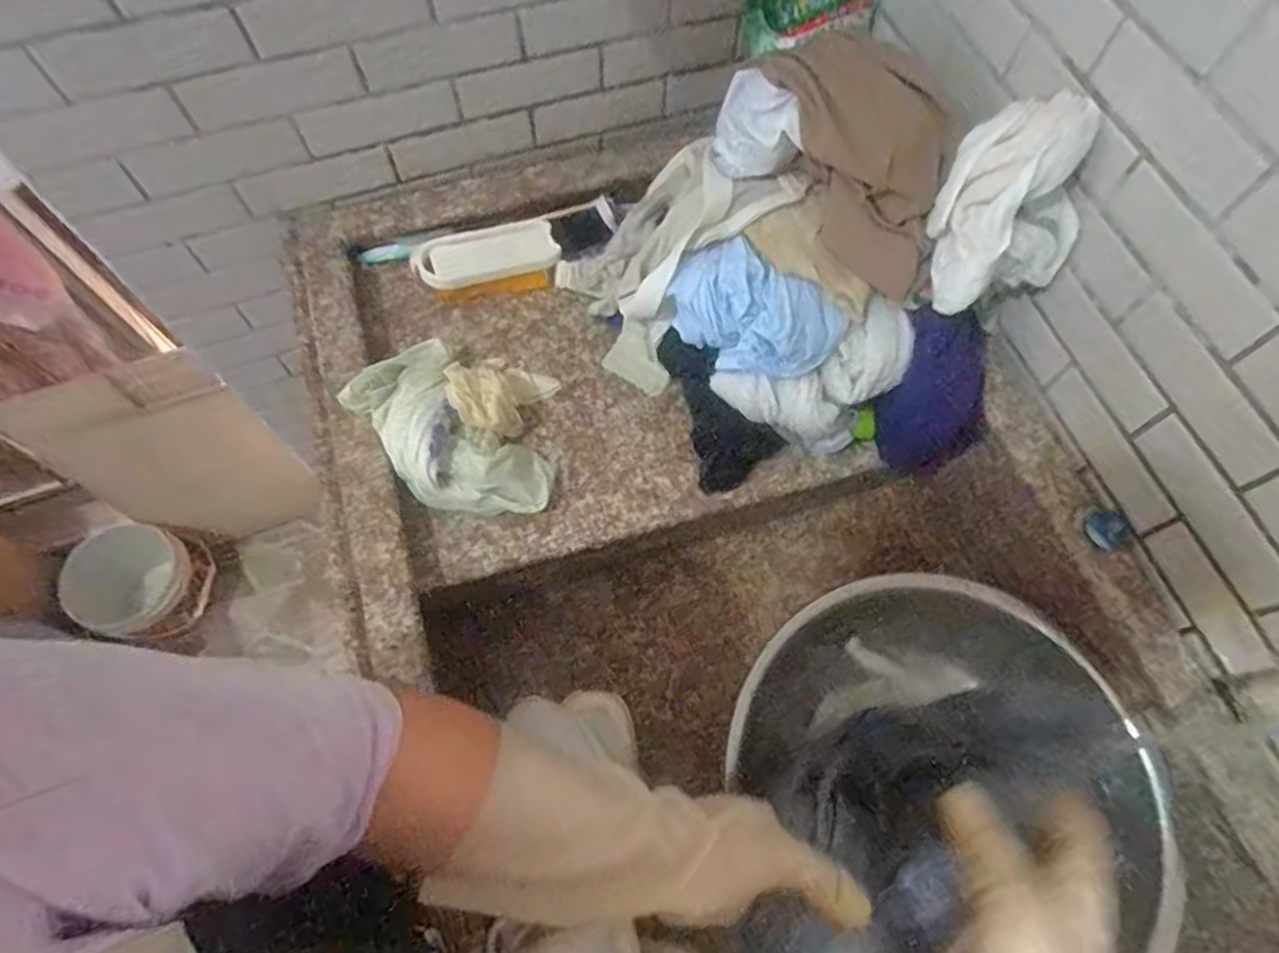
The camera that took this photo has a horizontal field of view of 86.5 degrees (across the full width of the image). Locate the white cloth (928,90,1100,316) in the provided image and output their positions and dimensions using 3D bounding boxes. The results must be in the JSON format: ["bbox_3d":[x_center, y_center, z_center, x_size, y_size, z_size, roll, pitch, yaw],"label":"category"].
[{"bbox_3d":[0.284,-0.214,0.533,0.107,0.114,0.101,-21,68,-10],"label":"white cloth"}]

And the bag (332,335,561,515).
[{"bbox_3d":[-0.172,-0.046,0.623,0.170,0.079,0.164,-4,66,-3],"label":"bag"}]

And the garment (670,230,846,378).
[{"bbox_3d":[0.099,-0.139,0.599,0.145,0.082,0.074,31,69,12],"label":"garment"}]

